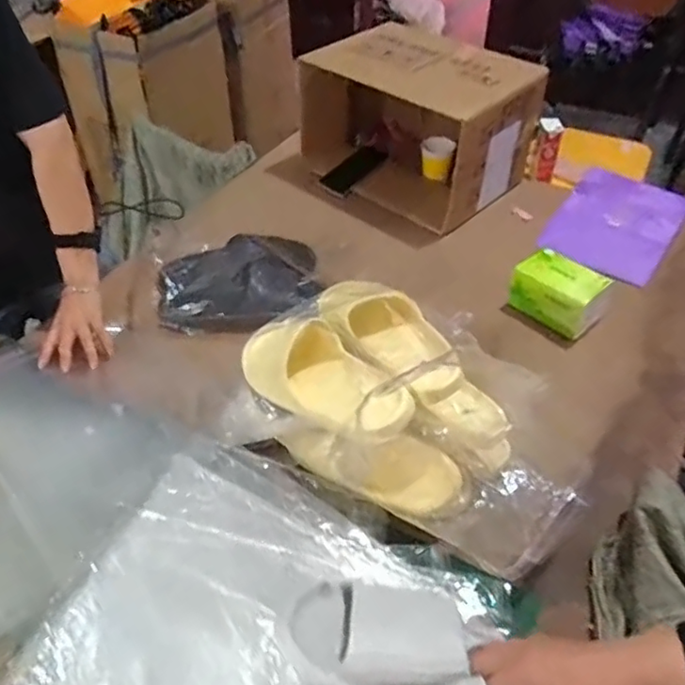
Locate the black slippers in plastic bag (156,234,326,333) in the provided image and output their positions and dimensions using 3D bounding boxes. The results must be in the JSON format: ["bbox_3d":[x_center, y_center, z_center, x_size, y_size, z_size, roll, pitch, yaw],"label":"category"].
[{"bbox_3d":[-0.170,-0.104,1.019,0.268,0.071,0.186,-8,44,-8],"label":"black slippers in plastic bag"}]

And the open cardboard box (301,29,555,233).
[{"bbox_3d":[0.144,-0.431,1.242,0.416,0.297,0.256,31,52,29],"label":"open cardboard box"}]

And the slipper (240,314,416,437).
[{"bbox_3d":[-0.025,0.038,0.698,0.233,0.065,0.088,32,52,29],"label":"slipper"}]

